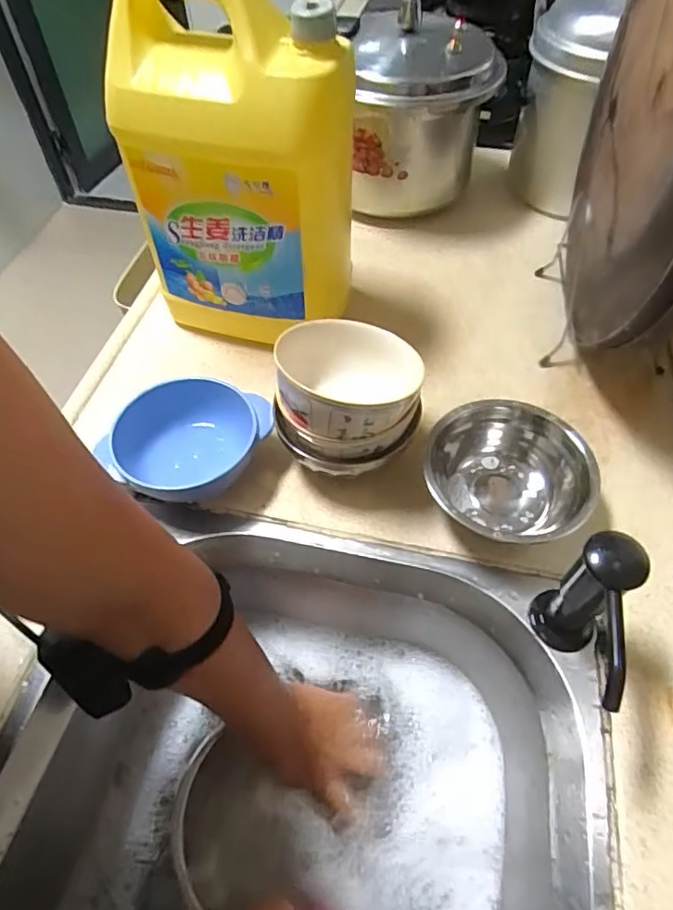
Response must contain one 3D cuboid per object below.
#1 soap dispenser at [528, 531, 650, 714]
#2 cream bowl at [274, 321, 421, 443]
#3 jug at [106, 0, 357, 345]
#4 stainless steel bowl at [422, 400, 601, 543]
[{"bbox_3d":[0.153,0.114,0.358,0.043,0.109,0.094,22,57,17],"label":"soap dispenser"},{"bbox_3d":[0.013,-0.057,0.445,0.098,0.068,0.107,-1,55,1],"label":"cream bowl"},{"bbox_3d":[-0.081,-0.235,0.506,0.178,0.291,0.103,12,55,11],"label":"jug"},{"bbox_3d":[0.136,0.020,0.457,0.127,0.061,0.126,-1,54,2],"label":"stainless steel bowl"}]

